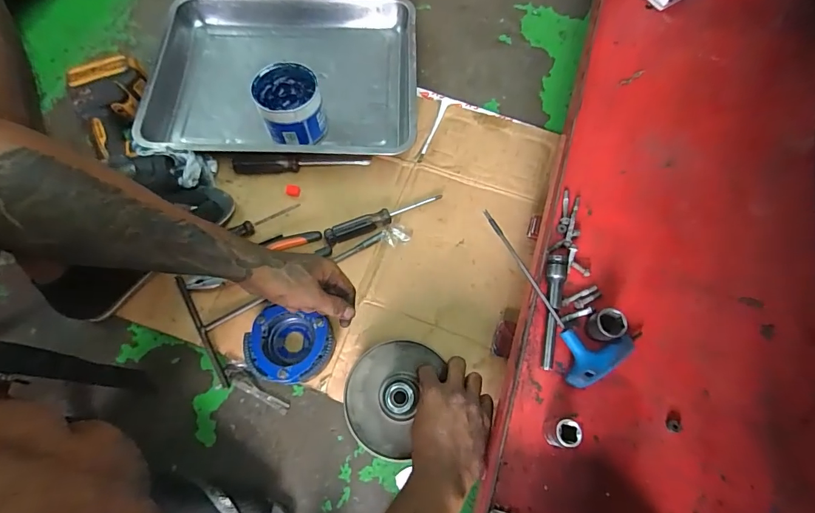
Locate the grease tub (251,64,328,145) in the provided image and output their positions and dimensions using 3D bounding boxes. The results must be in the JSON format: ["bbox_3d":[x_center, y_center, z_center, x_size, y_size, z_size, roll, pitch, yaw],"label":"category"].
[{"bbox_3d":[-0.185,-0.237,0.652,0.095,0.088,0.100,0,69,0],"label":"grease tub"}]

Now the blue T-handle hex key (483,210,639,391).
[{"bbox_3d":[0.159,0.031,0.436,0.080,0.028,0.200,-23,70,-9],"label":"blue T-handle hex key"}]

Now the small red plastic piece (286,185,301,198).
[{"bbox_3d":[-0.183,-0.105,0.648,0.023,0.009,0.017,12,69,5],"label":"small red plastic piece"}]

